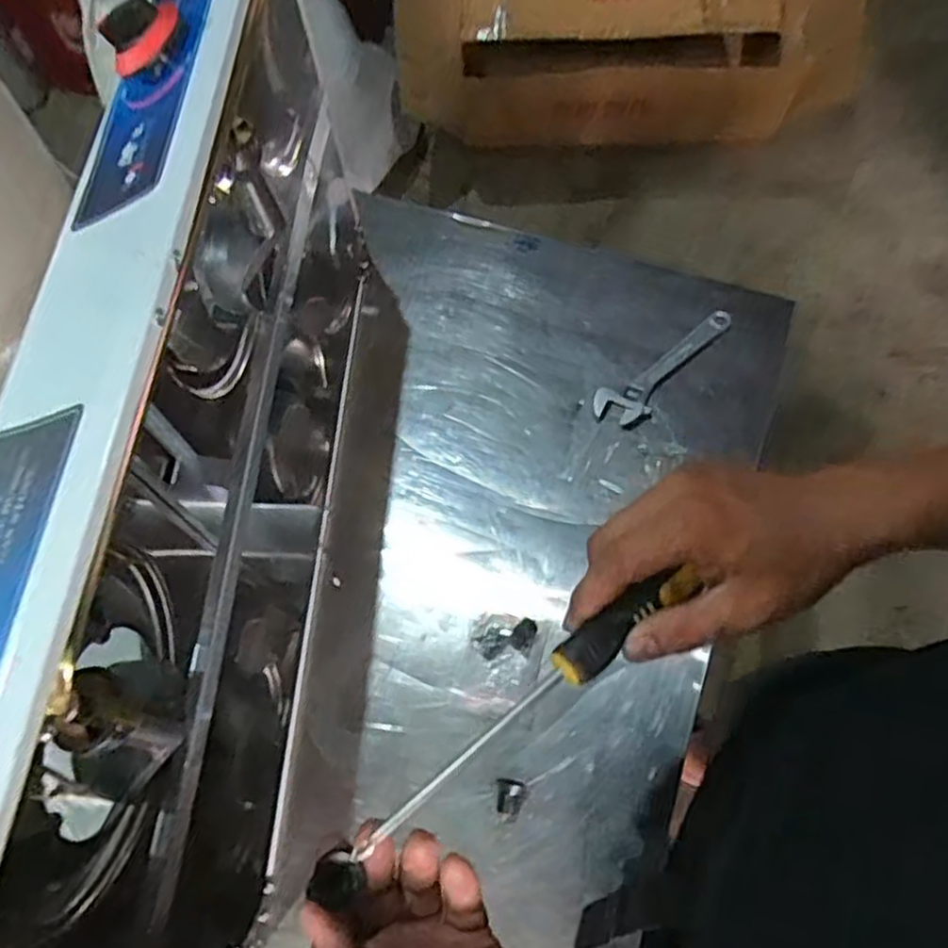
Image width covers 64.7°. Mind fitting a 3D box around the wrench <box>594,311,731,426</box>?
[{"bbox_3d":[0.209,-0.113,0.802,0.187,0.010,0.048,-35,69,-13],"label":"wrench"}]

